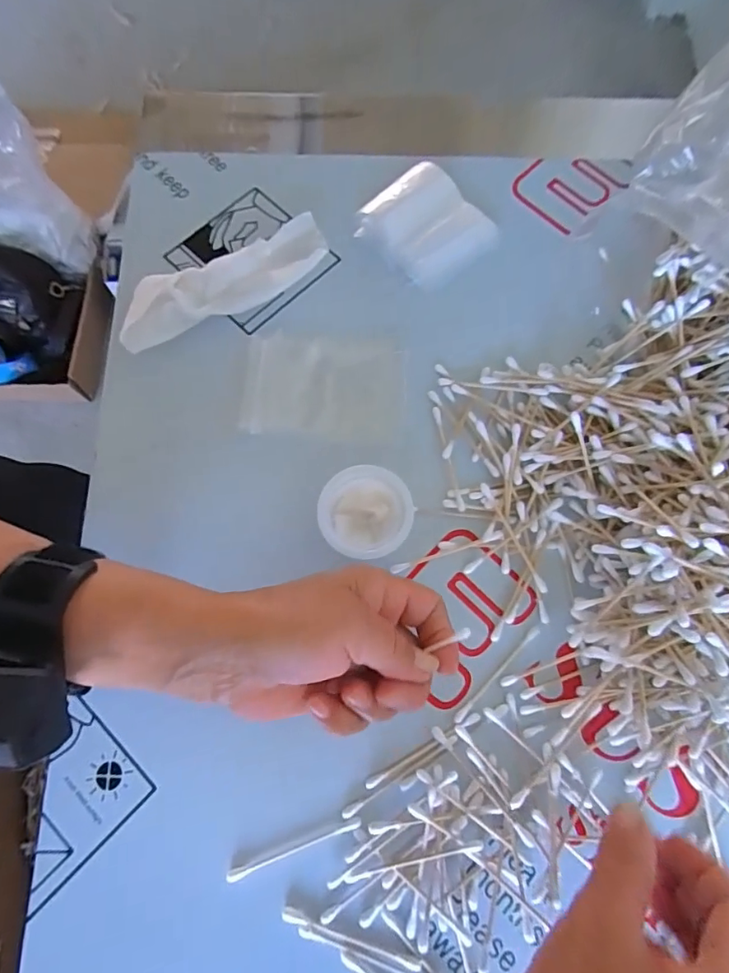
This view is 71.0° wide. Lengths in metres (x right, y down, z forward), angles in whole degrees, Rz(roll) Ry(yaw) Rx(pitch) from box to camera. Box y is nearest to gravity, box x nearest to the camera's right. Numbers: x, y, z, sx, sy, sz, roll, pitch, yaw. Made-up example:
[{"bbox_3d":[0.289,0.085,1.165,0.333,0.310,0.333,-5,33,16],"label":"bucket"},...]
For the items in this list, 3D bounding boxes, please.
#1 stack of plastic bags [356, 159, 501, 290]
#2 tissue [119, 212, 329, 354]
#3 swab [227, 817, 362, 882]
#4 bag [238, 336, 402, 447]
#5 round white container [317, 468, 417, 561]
[{"bbox_3d":[0.047,-0.191,0.377,0.081,0.015,0.084,-44,79,-12],"label":"stack of plastic bags"},{"bbox_3d":[-0.095,-0.138,0.350,0.146,0.024,0.046,-25,76,-8],"label":"tissue"},{"bbox_3d":[-0.037,0.192,0.270,0.073,0.004,0.005,-19,76,-6],"label":"swab"},{"bbox_3d":[-0.027,-0.066,0.340,0.106,0.004,0.072,6,74,1],"label":"bag"},{"bbox_3d":[0.000,0.017,0.308,0.053,0.027,0.051,0,74,-1],"label":"round white container"}]

